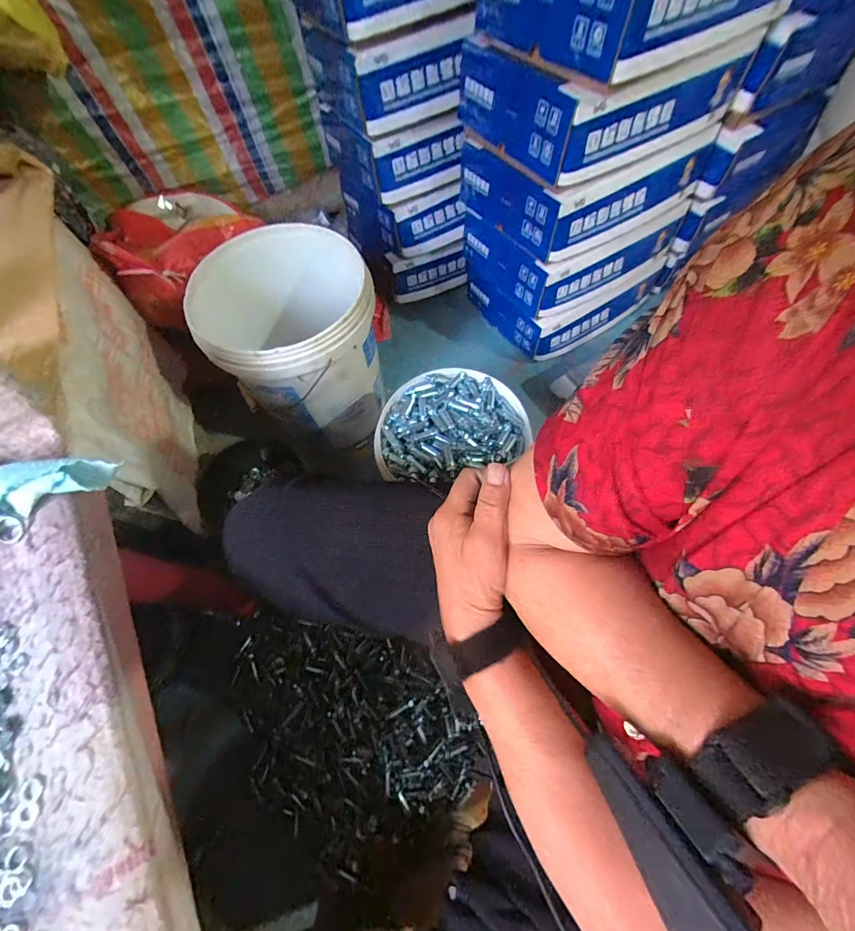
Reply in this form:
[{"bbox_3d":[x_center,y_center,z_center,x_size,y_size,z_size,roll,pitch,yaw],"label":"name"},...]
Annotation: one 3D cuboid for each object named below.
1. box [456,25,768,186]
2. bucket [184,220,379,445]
[{"bbox_3d":[0.270,-0.654,0.674,0.297,0.160,0.330,-30,68,-11],"label":"box"},{"bbox_3d":[-0.237,-0.229,0.820,0.277,0.357,0.291,-1,66,2],"label":"bucket"}]

